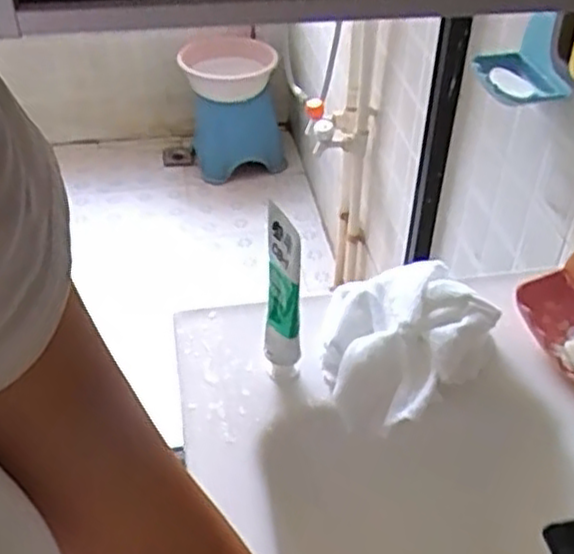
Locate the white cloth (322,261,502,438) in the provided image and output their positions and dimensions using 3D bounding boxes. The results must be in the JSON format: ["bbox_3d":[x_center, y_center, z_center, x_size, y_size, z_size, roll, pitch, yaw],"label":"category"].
[{"bbox_3d":[0.109,0.056,0.757,0.189,0.071,0.163,-29,49,-30],"label":"white cloth"}]

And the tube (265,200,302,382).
[{"bbox_3d":[-0.001,0.022,0.686,0.024,0.185,0.048,-22,46,-30],"label":"tube"}]

